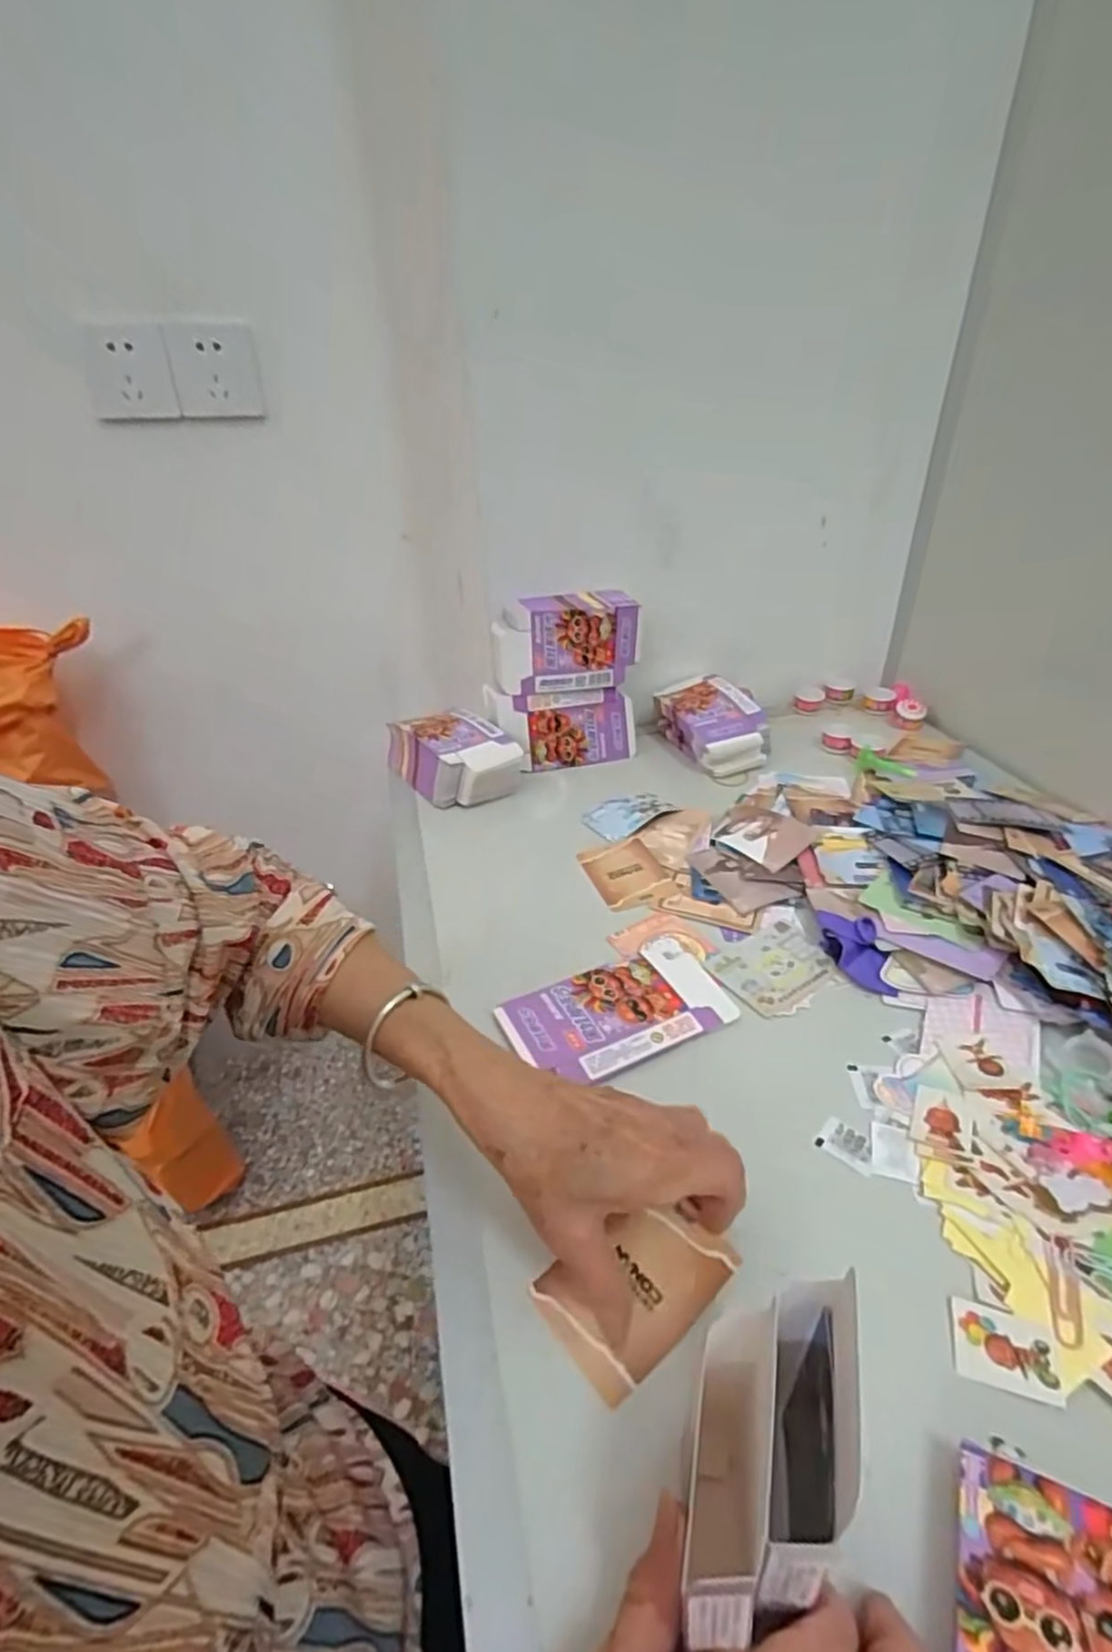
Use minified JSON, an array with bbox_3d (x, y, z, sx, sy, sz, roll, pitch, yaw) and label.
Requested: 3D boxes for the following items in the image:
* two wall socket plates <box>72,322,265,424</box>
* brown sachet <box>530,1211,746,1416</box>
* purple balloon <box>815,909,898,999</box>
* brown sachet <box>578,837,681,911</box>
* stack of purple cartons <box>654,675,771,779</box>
[{"bbox_3d":[-0.403,-0.478,0.741,0.167,0.084,0.015,-6,32,-10],"label":"two wall socket plates"},{"bbox_3d":[0.037,0.218,0.337,0.084,0.013,0.059,-27,38,-27],"label":"brown sachet"},{"bbox_3d":[0.215,0.090,0.502,0.038,0.025,0.059,-6,33,3],"label":"purple balloon"},{"bbox_3d":[0.061,0.040,0.610,0.060,0.008,0.081,-17,34,-14],"label":"brown sachet"},{"bbox_3d":[0.174,-0.114,0.795,0.089,0.070,0.142,-18,32,-14],"label":"stack of purple cartons"}]

